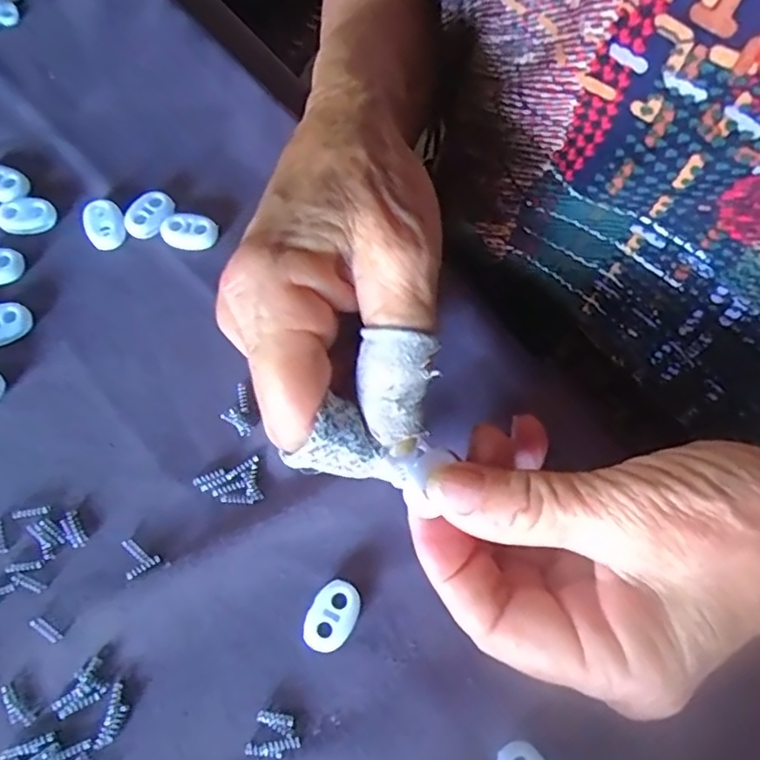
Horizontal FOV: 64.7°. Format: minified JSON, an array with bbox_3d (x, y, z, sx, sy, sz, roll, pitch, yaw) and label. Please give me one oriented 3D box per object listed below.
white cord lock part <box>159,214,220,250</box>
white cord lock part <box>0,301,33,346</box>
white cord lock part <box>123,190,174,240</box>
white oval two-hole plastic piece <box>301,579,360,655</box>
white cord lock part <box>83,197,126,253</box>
[{"bbox_3d":[-0.079,-0.061,0.249,0.022,0.007,0.012,8,71,1],"label":"white cord lock part"},{"bbox_3d":[-0.145,-0.021,0.229,0.022,0.005,0.015,-30,74,-11],"label":"white cord lock part"},{"bbox_3d":[-0.095,-0.068,0.249,0.014,0.008,0.021,32,73,9],"label":"white cord lock part"},{"bbox_3d":[-0.016,0.079,0.201,0.015,0.005,0.023,23,72,7],"label":"white oval two-hole plastic piece"},{"bbox_3d":[-0.114,-0.065,0.247,0.015,0.008,0.022,-31,74,-12],"label":"white cord lock part"}]

